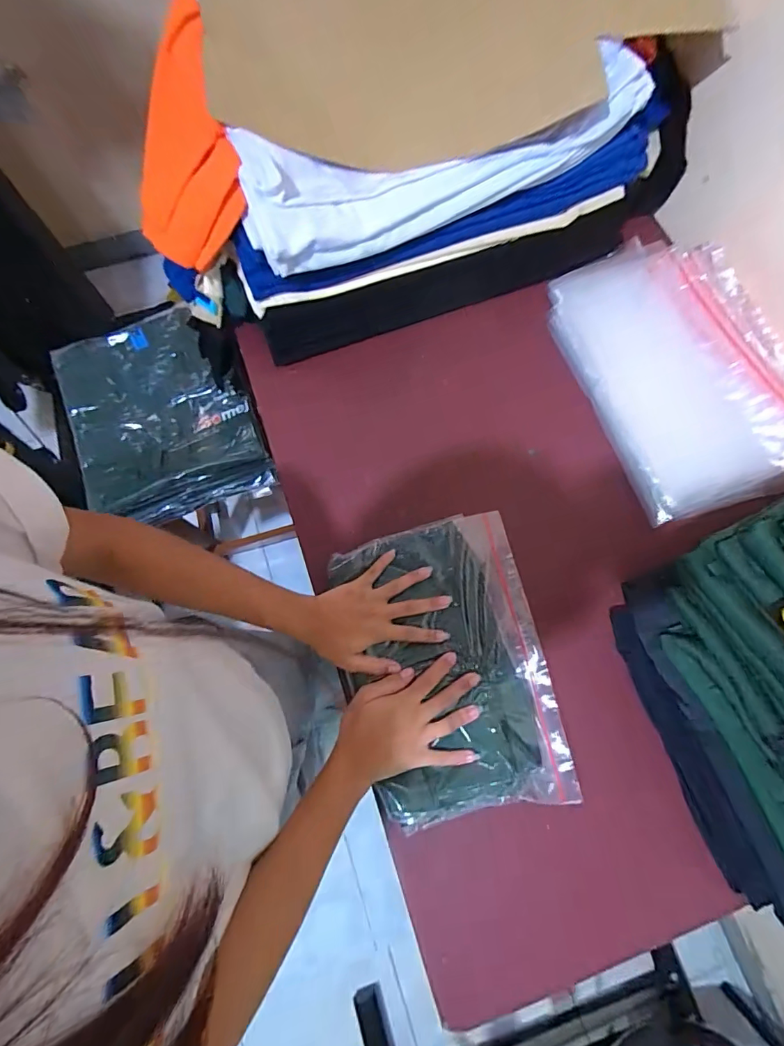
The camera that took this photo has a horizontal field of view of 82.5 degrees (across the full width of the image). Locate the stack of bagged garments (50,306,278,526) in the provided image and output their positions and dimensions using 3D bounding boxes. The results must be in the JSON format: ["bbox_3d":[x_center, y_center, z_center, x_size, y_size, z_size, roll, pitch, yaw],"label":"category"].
[{"bbox_3d":[-0.385,-0.180,0.755,0.276,0.078,0.329,-23,74,-7],"label":"stack of bagged garments"}]

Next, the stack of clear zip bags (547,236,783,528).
[{"bbox_3d":[0.362,-0.202,0.560,0.261,0.048,0.369,-22,76,1],"label":"stack of clear zip bags"}]

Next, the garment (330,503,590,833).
[{"bbox_3d":[0.052,0.138,0.458,0.198,0.024,0.283,-10,73,-3],"label":"garment"}]

